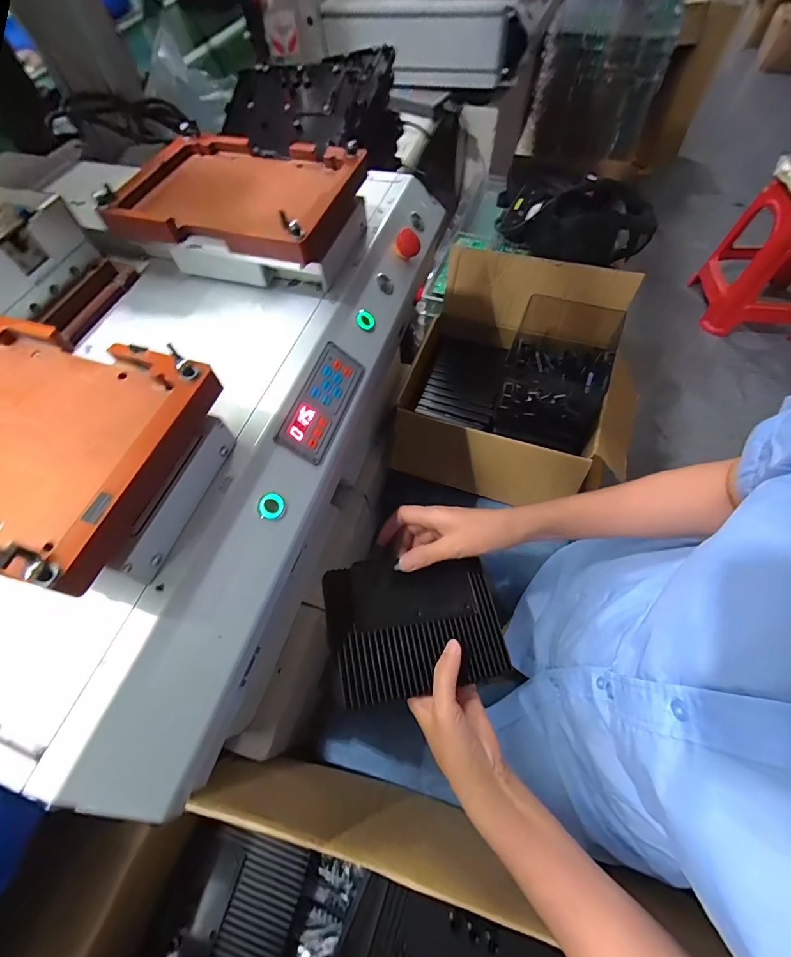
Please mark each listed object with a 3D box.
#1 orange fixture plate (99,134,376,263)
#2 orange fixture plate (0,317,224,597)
[{"bbox_3d":[-0.164,-0.288,0.393,0.245,0.039,0.176,10,62,8],"label":"orange fixture plate"},{"bbox_3d":[-0.248,-0.032,0.261,0.207,0.033,0.155,14,63,11],"label":"orange fixture plate"}]

